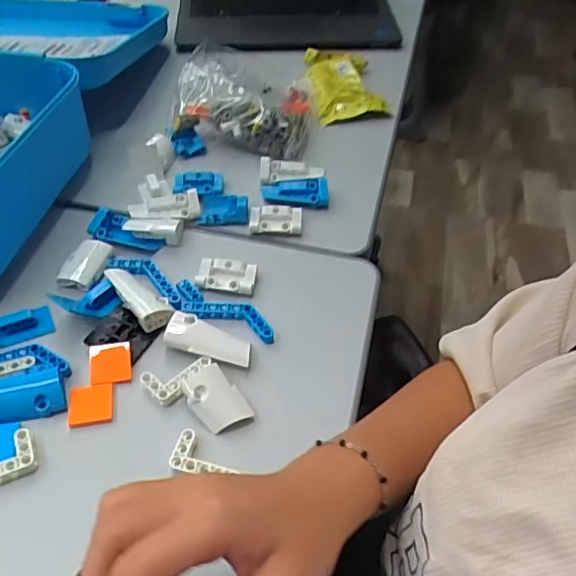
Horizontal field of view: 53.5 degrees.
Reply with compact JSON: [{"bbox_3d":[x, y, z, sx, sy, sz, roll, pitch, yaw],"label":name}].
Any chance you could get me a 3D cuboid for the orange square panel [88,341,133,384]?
[{"bbox_3d":[-0.138,0.057,0.445,0.031,0.009,0.033,-6,48,-6],"label":"orange square panel"}]

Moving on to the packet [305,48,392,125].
[{"bbox_3d":[0.073,-0.268,0.745,0.088,0.021,0.158,-7,49,-8],"label":"packet"}]

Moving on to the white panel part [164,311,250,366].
[{"bbox_3d":[-0.063,0.040,0.448,0.069,0.012,0.026,14,49,12],"label":"white panel part"}]

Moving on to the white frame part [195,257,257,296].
[{"bbox_3d":[-0.053,-0.011,0.502,0.051,0.010,0.030,8,48,7],"label":"white frame part"}]

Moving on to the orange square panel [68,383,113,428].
[{"bbox_3d":[-0.145,0.085,0.420,0.030,0.006,0.032,-8,48,-7],"label":"orange square panel"}]

